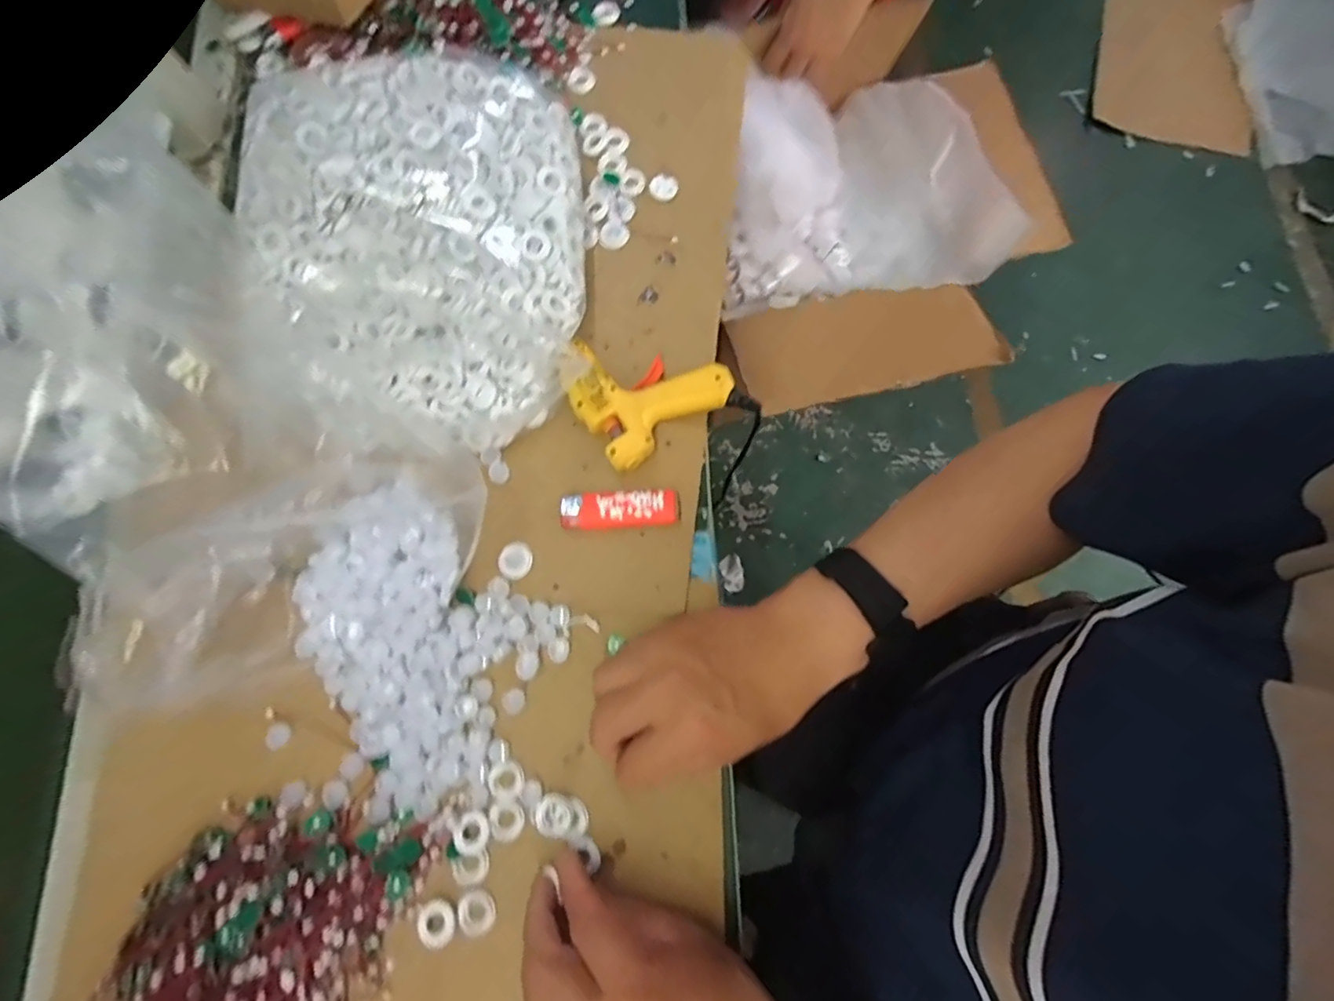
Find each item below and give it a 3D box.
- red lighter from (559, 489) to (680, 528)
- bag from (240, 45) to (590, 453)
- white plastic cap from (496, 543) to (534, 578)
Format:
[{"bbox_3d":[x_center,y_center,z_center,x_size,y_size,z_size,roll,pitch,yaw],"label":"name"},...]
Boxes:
[{"bbox_3d":[-0.033,0.006,0.401,0.083,0.010,0.025,-1,78,1],"label":"red lighter"},{"bbox_3d":[-0.184,-0.194,0.419,0.244,0.059,0.316,-9,77,-1],"label":"bag"},{"bbox_3d":[-0.106,0.042,0.396,0.024,0.004,0.024,0,78,1],"label":"white plastic cap"}]

